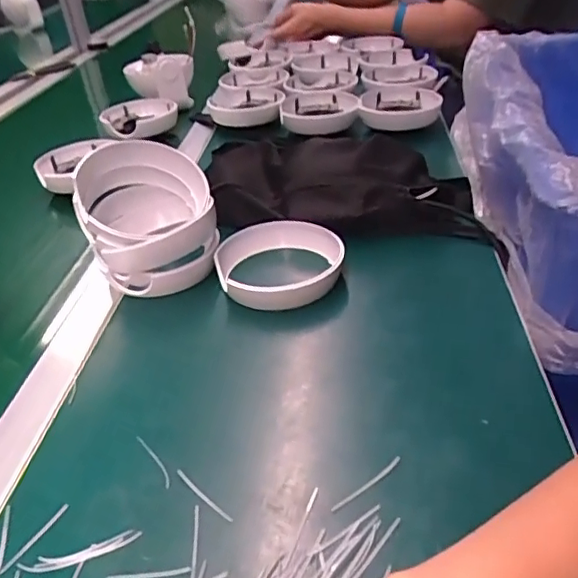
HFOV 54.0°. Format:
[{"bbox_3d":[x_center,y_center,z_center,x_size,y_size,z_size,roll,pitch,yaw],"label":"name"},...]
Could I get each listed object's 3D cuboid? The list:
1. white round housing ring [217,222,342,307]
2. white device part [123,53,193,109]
[{"bbox_3d":[-0.008,-0.021,0.522,0.115,0.032,0.115,-5,34,3],"label":"white round housing ring"},{"bbox_3d":[-0.214,-0.354,0.956,0.110,0.079,0.075,-13,34,-9],"label":"white device part"}]

